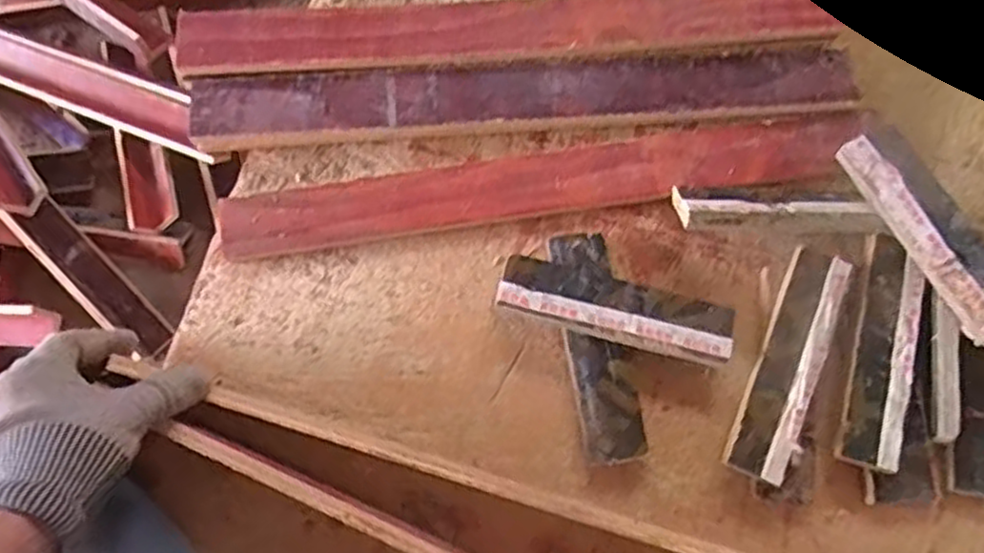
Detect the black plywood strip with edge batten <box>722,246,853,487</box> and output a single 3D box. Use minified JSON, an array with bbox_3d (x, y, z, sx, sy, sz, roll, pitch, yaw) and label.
[{"bbox_3d":[0.204,0.061,0.508,0.038,0.032,0.159,22,76,7],"label":"black plywood strip with edge batten"}]

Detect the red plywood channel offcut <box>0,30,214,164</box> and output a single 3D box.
[{"bbox_3d":[-0.694,-0.315,1.220,0.506,0.056,0.097,22,74,4],"label":"red plywood channel offcut"}]

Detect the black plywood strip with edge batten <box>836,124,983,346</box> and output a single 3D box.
[{"bbox_3d":[0.303,-0.032,0.498,0.045,0.020,0.161,-24,76,-9],"label":"black plywood strip with edge batten"}]

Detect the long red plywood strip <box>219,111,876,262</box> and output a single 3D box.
[{"bbox_3d":[0.039,-0.063,0.551,0.480,0.017,0.050,-9,75,-1],"label":"long red plywood strip"}]

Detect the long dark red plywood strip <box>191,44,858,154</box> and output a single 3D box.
[{"bbox_3d":[0.022,-0.136,0.557,0.486,0.016,0.050,-4,80,0],"label":"long dark red plywood strip"}]

